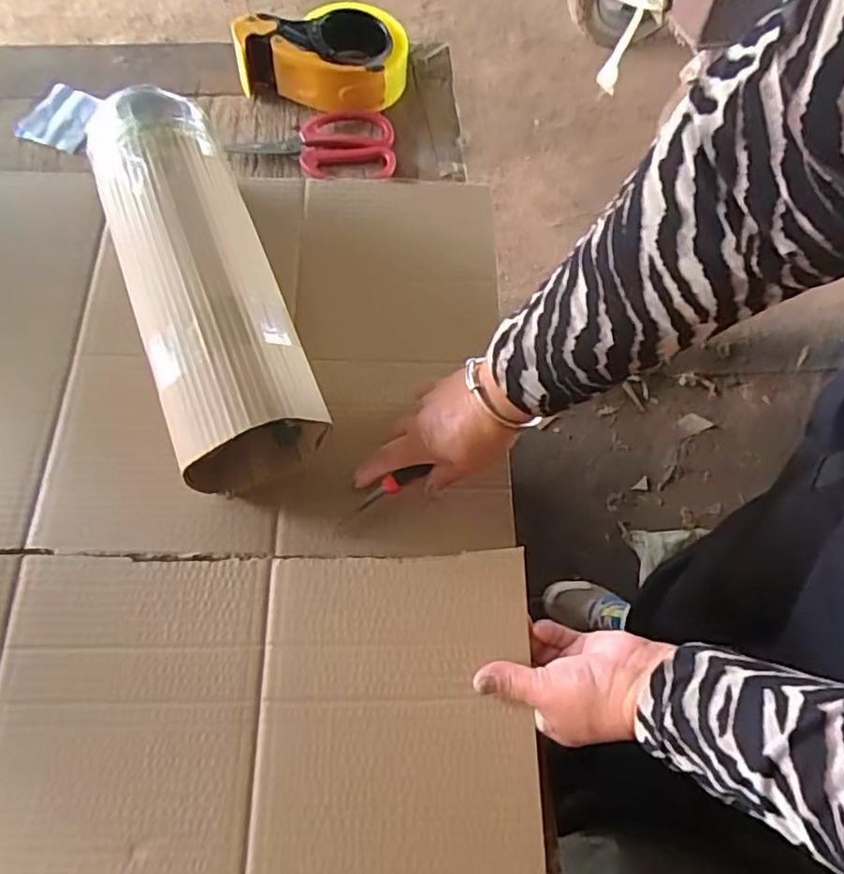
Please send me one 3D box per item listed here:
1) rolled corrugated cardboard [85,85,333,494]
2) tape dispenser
[{"bbox_3d":[-0.182,-0.124,0.520,0.111,0.126,0.331,-20,67,-12],"label":"rolled corrugated cardboard"},{"bbox_3d":[-0.103,-0.420,0.676,0.169,0.072,0.103,13,65,3],"label":"tape dispenser"}]

